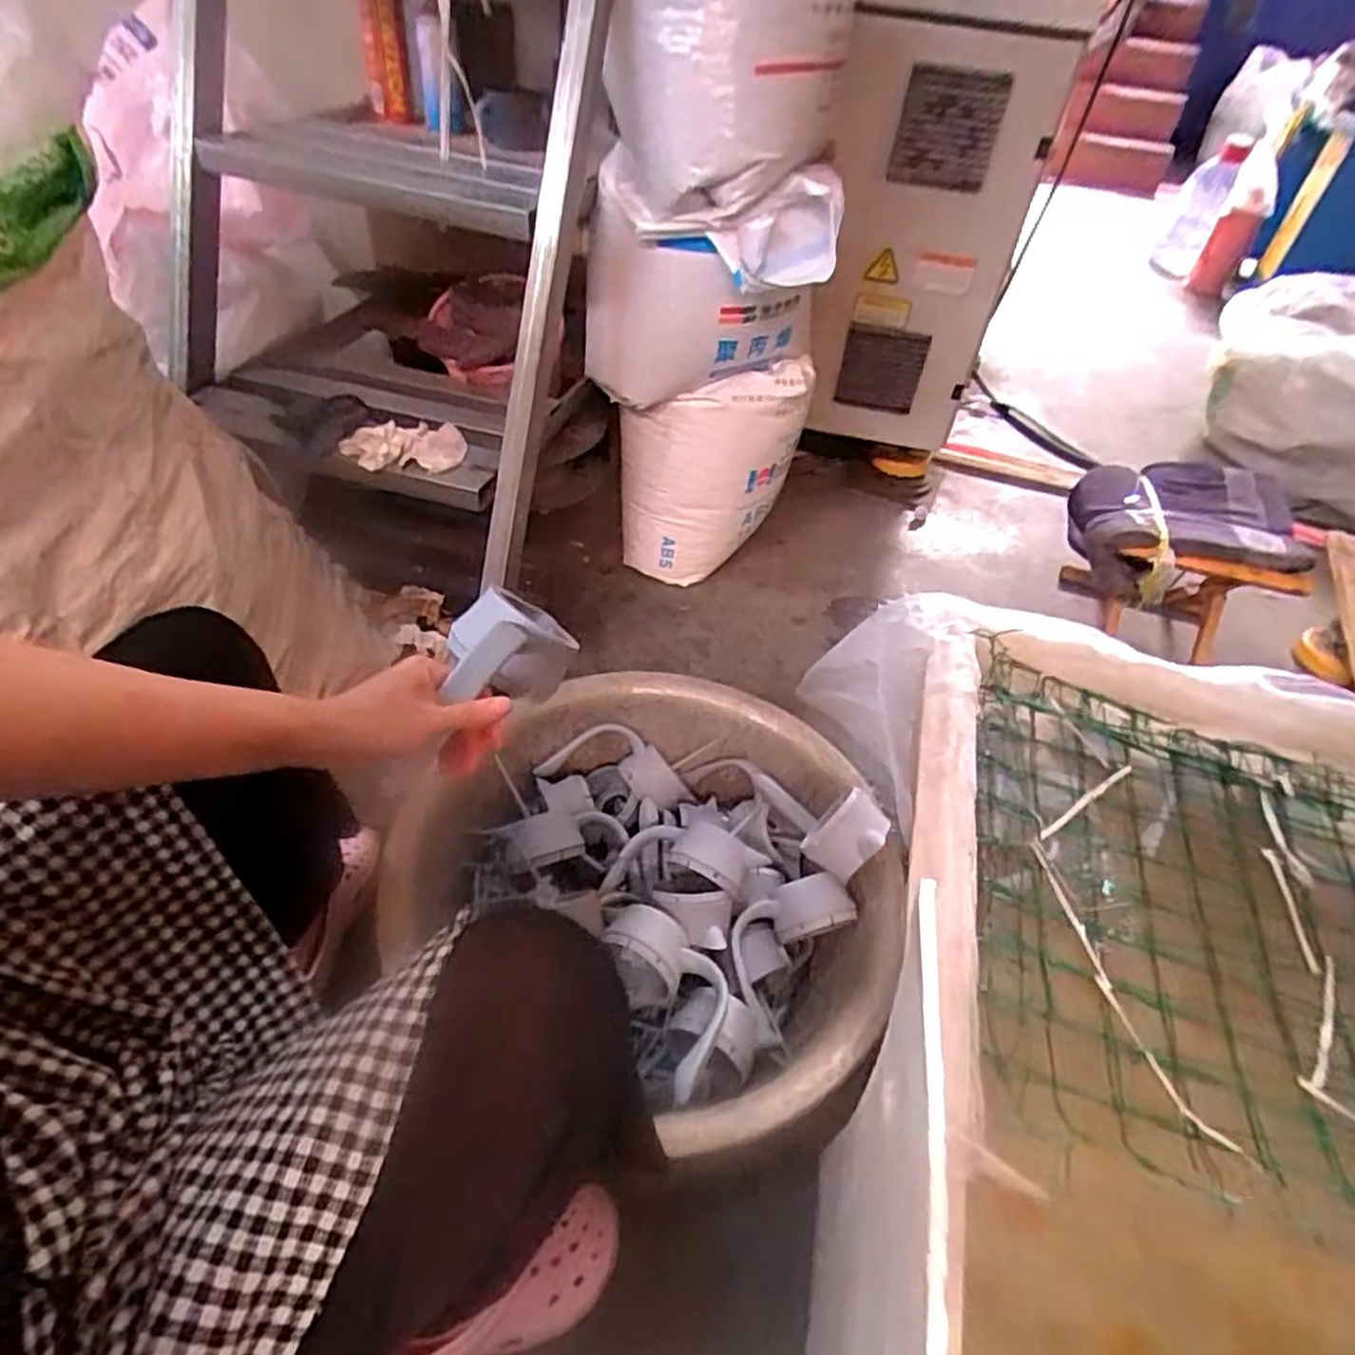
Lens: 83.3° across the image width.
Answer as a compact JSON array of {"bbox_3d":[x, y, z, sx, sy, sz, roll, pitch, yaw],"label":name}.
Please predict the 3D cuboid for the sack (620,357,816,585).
[{"bbox_3d":[0.063,-0.361,1.386,0.311,0.382,0.174,-13,49,-18],"label":"sack"}]

